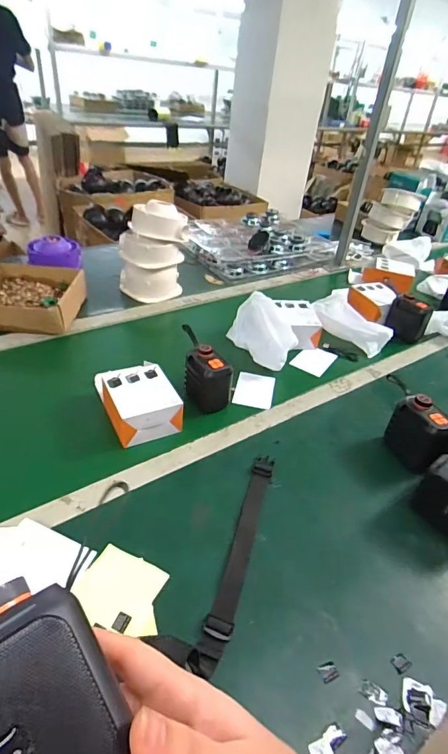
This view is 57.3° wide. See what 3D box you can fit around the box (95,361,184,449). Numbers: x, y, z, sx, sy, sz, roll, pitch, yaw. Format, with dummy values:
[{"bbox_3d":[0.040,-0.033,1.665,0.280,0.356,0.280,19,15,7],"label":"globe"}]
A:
[{"bbox_3d":[-0.141,0.041,0.675,0.110,0.064,0.125,-14,40,-26],"label":"box"}]

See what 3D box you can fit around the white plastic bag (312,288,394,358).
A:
[{"bbox_3d":[0.290,-0.124,0.932,0.099,0.078,0.164,-27,47,-37],"label":"white plastic bag"}]

